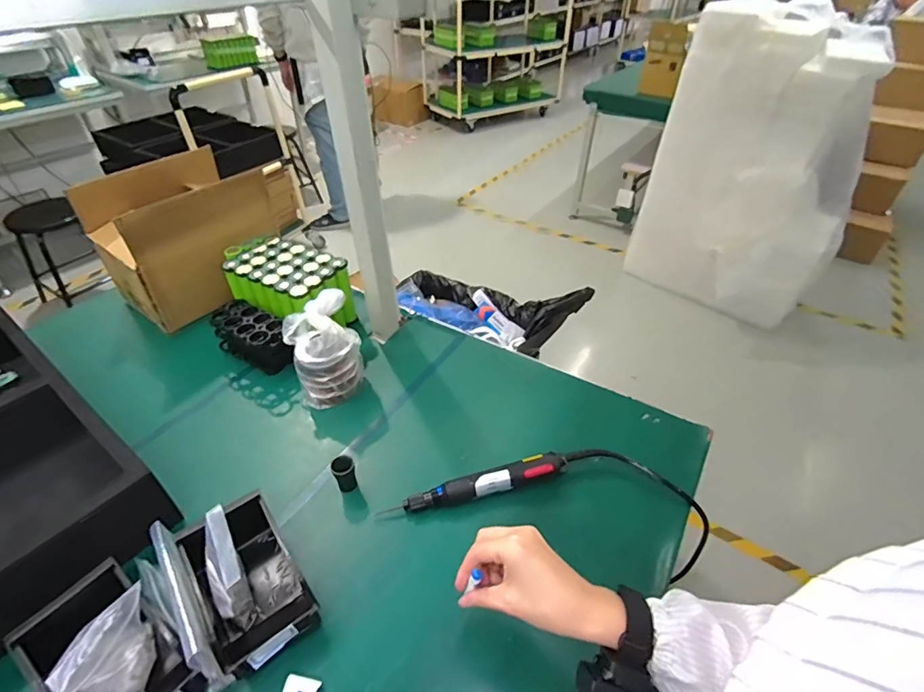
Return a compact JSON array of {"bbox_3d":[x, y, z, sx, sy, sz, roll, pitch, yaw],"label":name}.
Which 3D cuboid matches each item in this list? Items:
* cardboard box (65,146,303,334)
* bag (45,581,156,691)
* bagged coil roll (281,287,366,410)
[{"bbox_3d":[-0.571,-0.238,0.979,0.253,0.218,0.320,23,47,23],"label":"cardboard box"},{"bbox_3d":[-0.353,0.319,0.476,0.044,0.104,0.102,16,45,17],"label":"bag"},{"bbox_3d":[-0.233,0.009,0.789,0.113,0.146,0.115,-15,45,-16],"label":"bagged coil roll"}]

